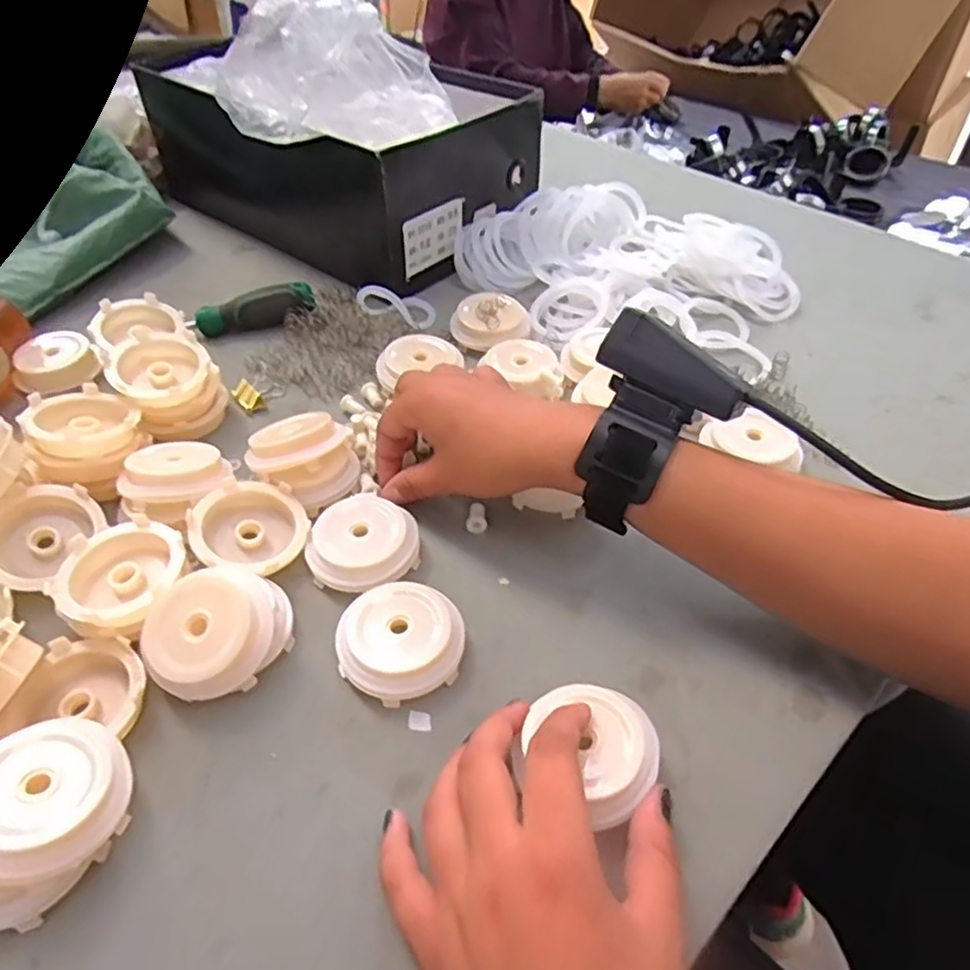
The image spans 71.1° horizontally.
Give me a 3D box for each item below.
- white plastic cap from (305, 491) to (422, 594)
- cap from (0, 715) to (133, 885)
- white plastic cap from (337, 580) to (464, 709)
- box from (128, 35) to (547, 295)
[{"bbox_3d":[-0.063,0.029,0.359,0.056,0.015,0.056,8,53,-11],"label":"white plastic cap"},{"bbox_3d":[-0.165,0.118,0.255,0.055,0.020,0.059,16,38,-13],"label":"cap"},{"bbox_3d":[-0.040,0.072,0.318,0.056,0.023,0.051,0,46,0],"label":"white plastic cap"},{"bbox_3d":[-0.135,-0.296,0.601,0.314,0.100,0.211,29,53,26],"label":"box"}]

